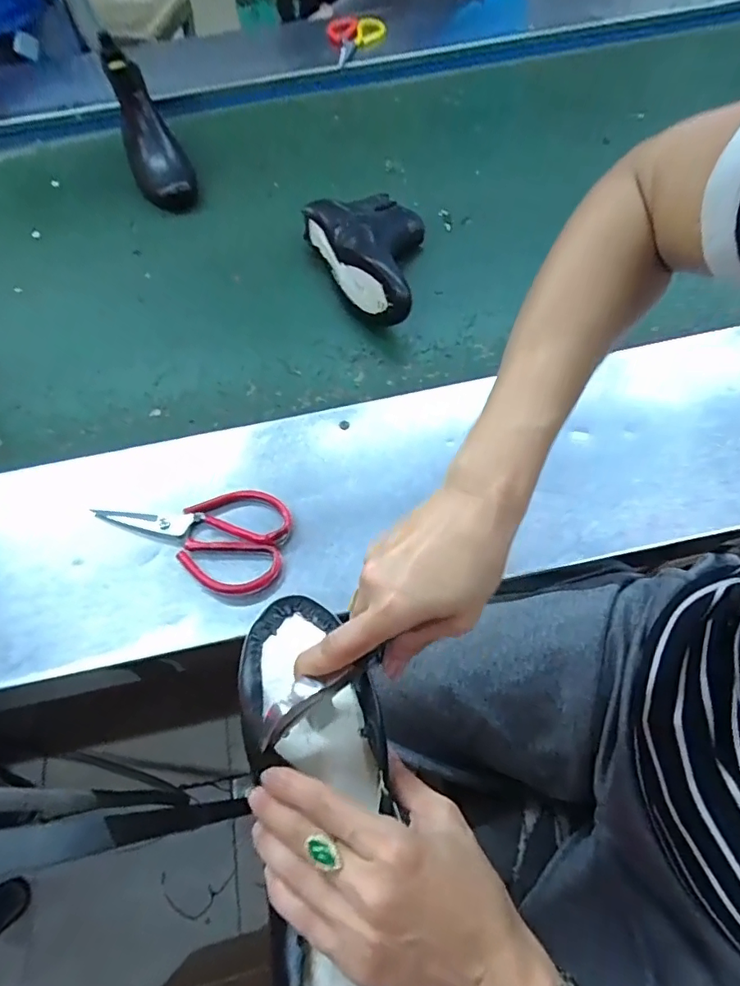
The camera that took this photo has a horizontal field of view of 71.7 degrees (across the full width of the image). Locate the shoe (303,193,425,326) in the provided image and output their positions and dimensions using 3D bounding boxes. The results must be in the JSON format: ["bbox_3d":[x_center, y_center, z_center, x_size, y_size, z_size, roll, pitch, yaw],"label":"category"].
[{"bbox_3d":[0.019,-0.319,0.675,0.143,0.080,0.225,-23,63,-10],"label":"shoe"}]

